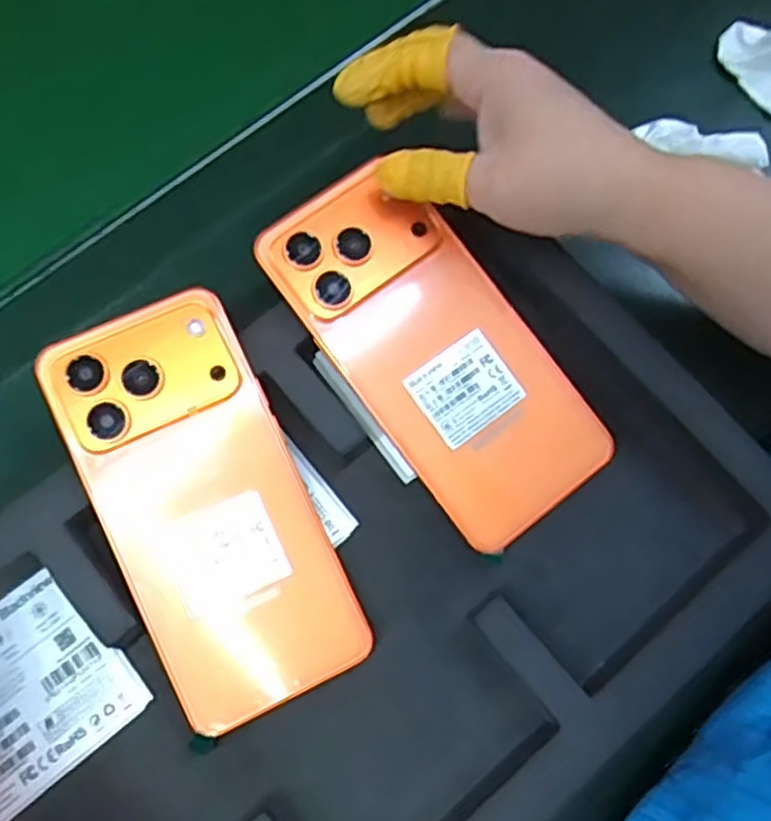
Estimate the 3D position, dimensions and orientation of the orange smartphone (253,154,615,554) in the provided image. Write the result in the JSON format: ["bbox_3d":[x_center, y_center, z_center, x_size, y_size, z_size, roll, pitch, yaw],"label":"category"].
[{"bbox_3d":[0.021,-0.025,0.298,0.075,0.006,0.160,-39,89,-9],"label":"orange smartphone"}]

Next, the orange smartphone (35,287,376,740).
[{"bbox_3d":[-0.071,0.037,0.280,0.076,0.008,0.160,-24,87,-5],"label":"orange smartphone"}]

